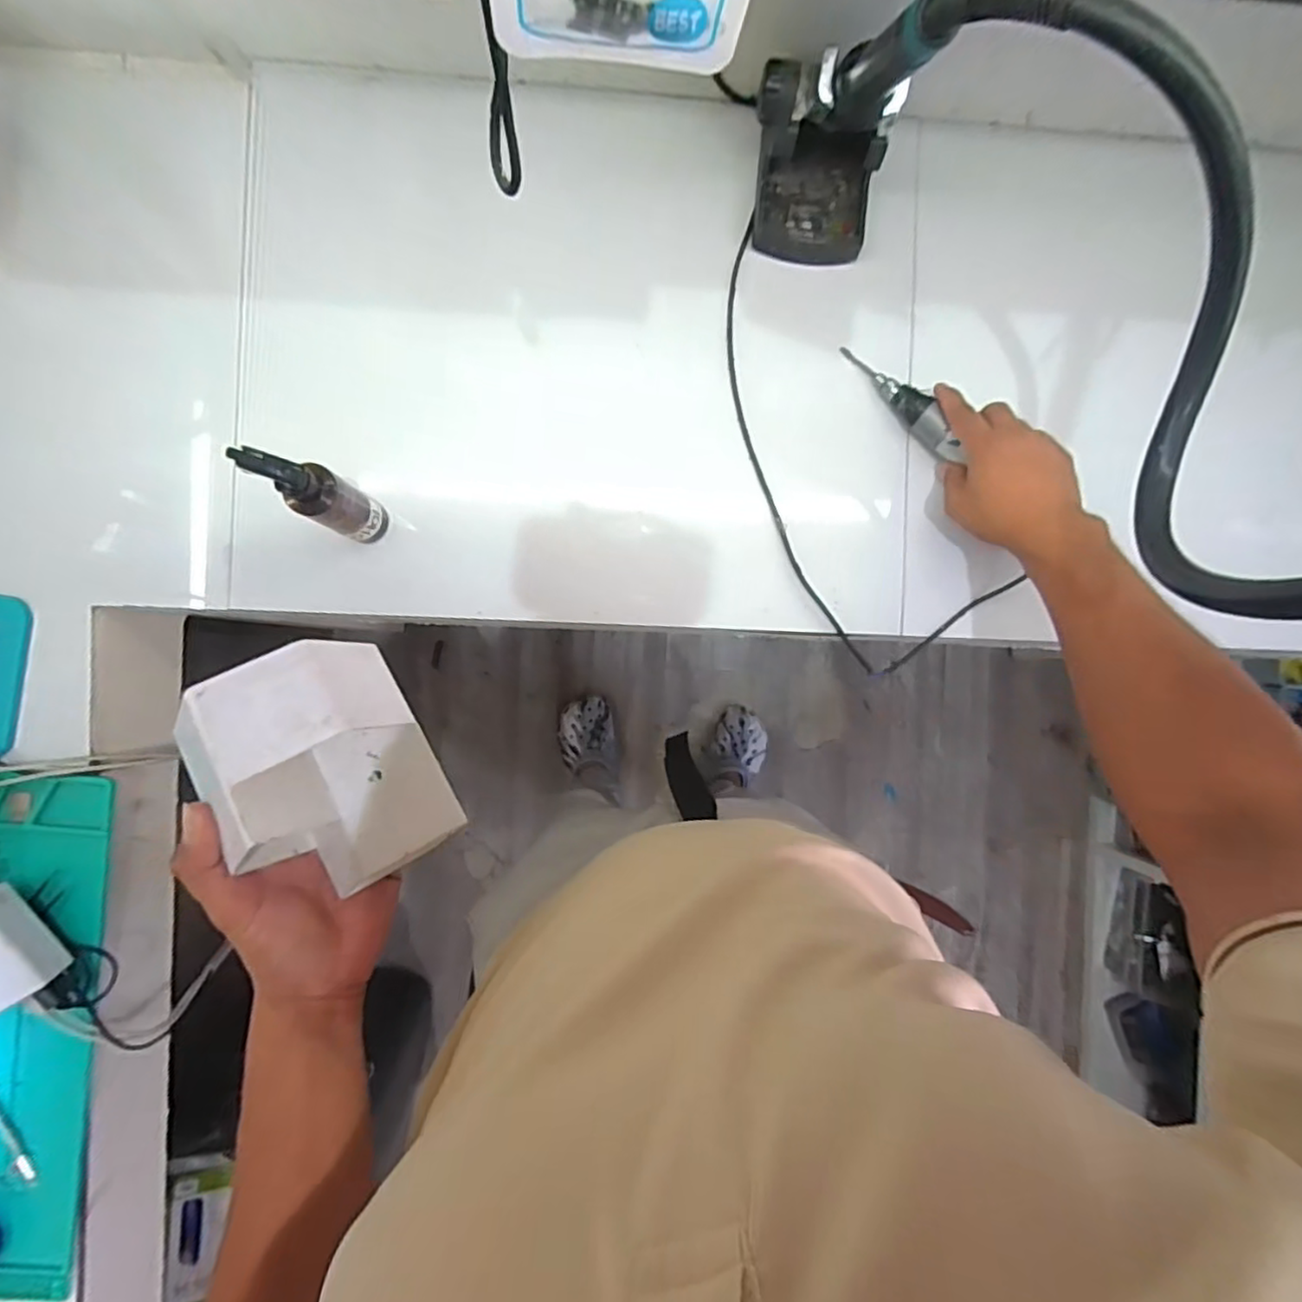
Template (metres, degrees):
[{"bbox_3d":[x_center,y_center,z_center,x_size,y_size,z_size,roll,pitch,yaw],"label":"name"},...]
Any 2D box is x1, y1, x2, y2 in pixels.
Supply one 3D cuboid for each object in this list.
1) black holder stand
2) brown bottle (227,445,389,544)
[{"bbox_3d":[0.138,-0.399,0.530,0.114,0.098,0.095,4,89,-3],"label":"black holder stand"},{"bbox_3d":[-0.242,-0.113,0.483,0.036,0.177,0.037,0,89,-3],"label":"brown bottle"}]

